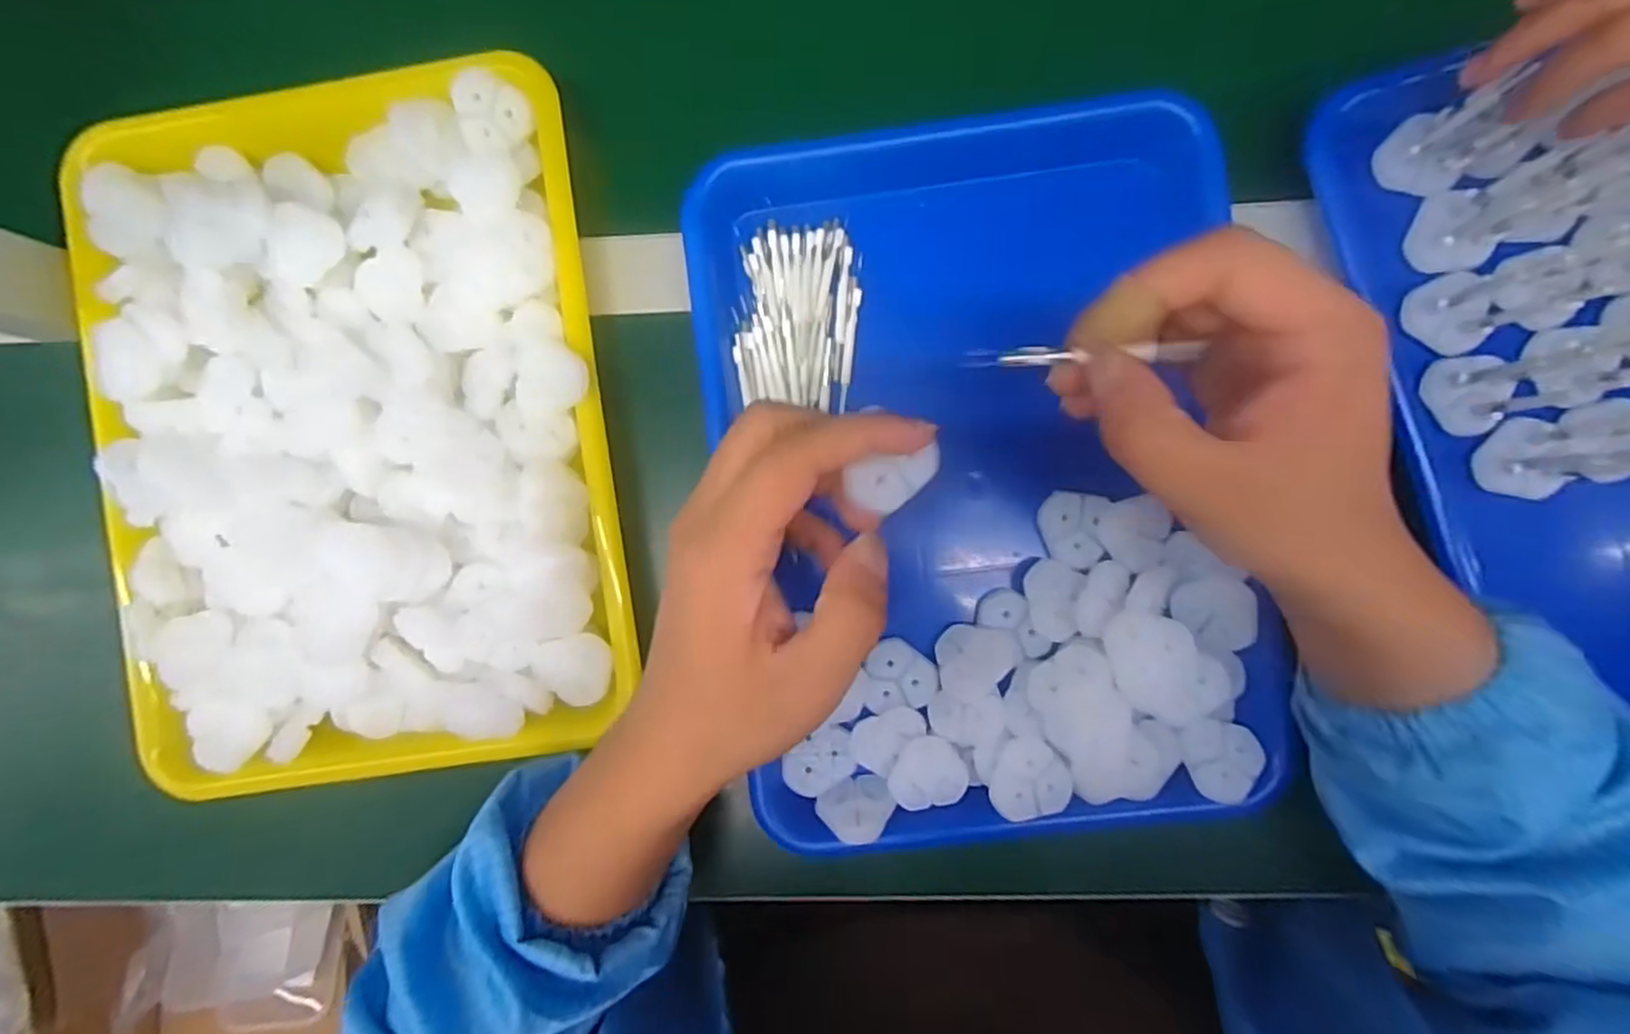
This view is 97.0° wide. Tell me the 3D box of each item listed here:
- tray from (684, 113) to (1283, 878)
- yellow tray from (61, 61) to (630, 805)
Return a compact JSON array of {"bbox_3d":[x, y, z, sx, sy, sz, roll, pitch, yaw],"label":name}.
[{"bbox_3d":[0.076,-0.022,0.343,0.248,0.038,0.340,-6,89,3],"label":"tray"},{"bbox_3d":[-0.224,-0.041,0.348,0.244,0.044,0.339,-9,89,3],"label":"yellow tray"}]

